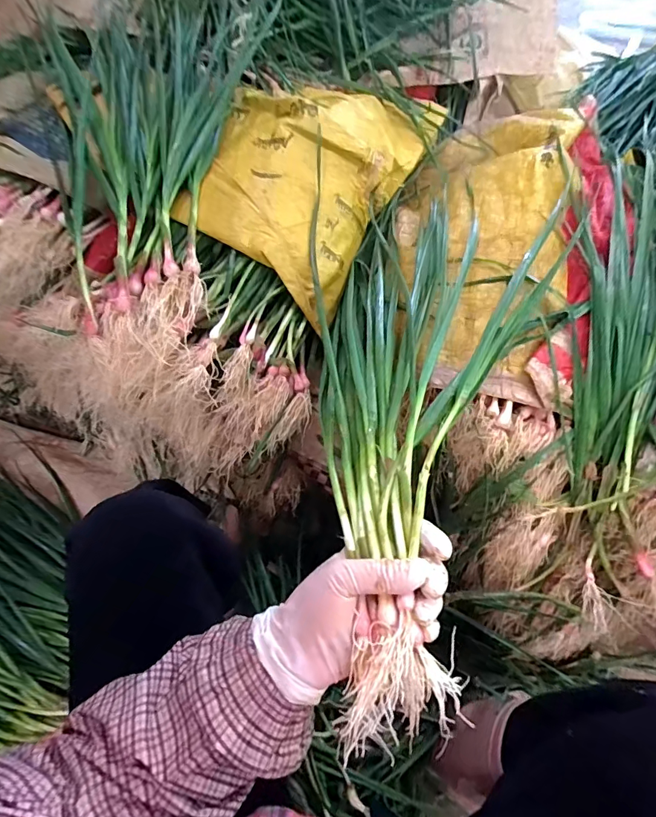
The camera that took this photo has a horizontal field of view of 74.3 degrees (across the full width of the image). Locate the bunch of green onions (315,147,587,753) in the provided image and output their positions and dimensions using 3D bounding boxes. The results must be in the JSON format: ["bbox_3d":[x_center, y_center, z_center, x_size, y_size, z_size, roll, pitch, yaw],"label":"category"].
[{"bbox_3d":[0.081,-0.013,0.417,0.261,0.102,0.532,8,54,4],"label":"bunch of green onions"}]

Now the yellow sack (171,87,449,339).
[{"bbox_3d":[-0.022,-0.337,0.596,0.250,0.104,0.431,21,65,10],"label":"yellow sack"}]

